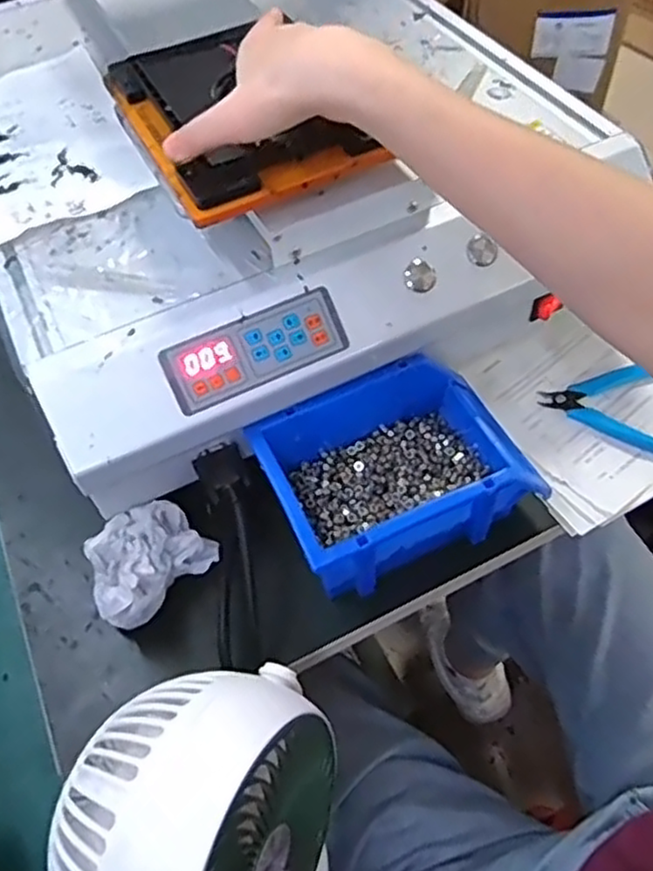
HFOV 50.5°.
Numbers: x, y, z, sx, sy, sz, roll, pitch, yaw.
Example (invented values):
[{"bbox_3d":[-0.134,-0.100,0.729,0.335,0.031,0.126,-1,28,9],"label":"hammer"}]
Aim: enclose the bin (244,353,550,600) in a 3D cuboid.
[{"bbox_3d":[0.049,0.019,0.488,0.176,0.066,0.129,-22,56,-11],"label":"bin"}]

